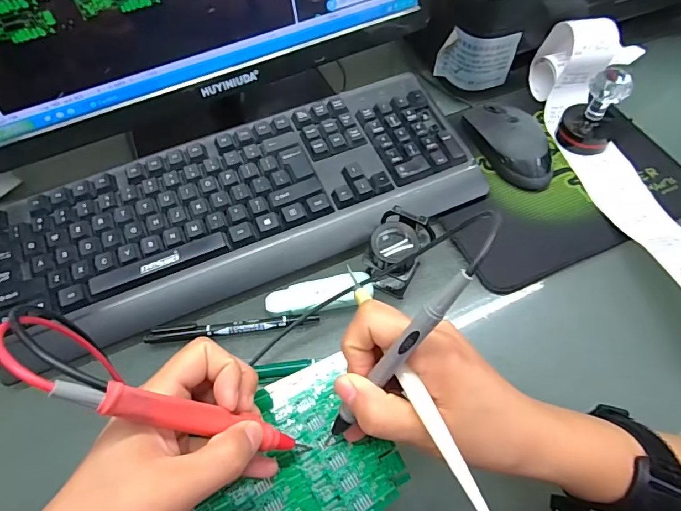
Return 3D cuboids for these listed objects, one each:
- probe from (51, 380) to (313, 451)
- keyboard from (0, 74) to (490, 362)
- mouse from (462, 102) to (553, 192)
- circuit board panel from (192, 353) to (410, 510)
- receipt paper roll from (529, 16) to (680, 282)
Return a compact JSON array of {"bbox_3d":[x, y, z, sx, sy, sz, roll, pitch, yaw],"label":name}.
[{"bbox_3d":[-0.067,0.083,0.217,0.012,0.142,0.014,-21,50,38],"label":"probe"},{"bbox_3d":[-0.086,-0.047,0.399,0.433,0.042,0.158,-22,61,-11],"label":"keyboard"},{"bbox_3d":[0.170,-0.114,0.429,0.058,0.035,0.109,-16,60,-8],"label":"mouse"},{"bbox_3d":[-0.039,0.131,0.253,0.137,0.004,0.092,-29,62,-15],"label":"circuit board panel"},{"bbox_3d":[0.277,-0.072,0.379,0.085,0.073,0.363,-7,59,-2],"label":"receipt paper roll"}]

